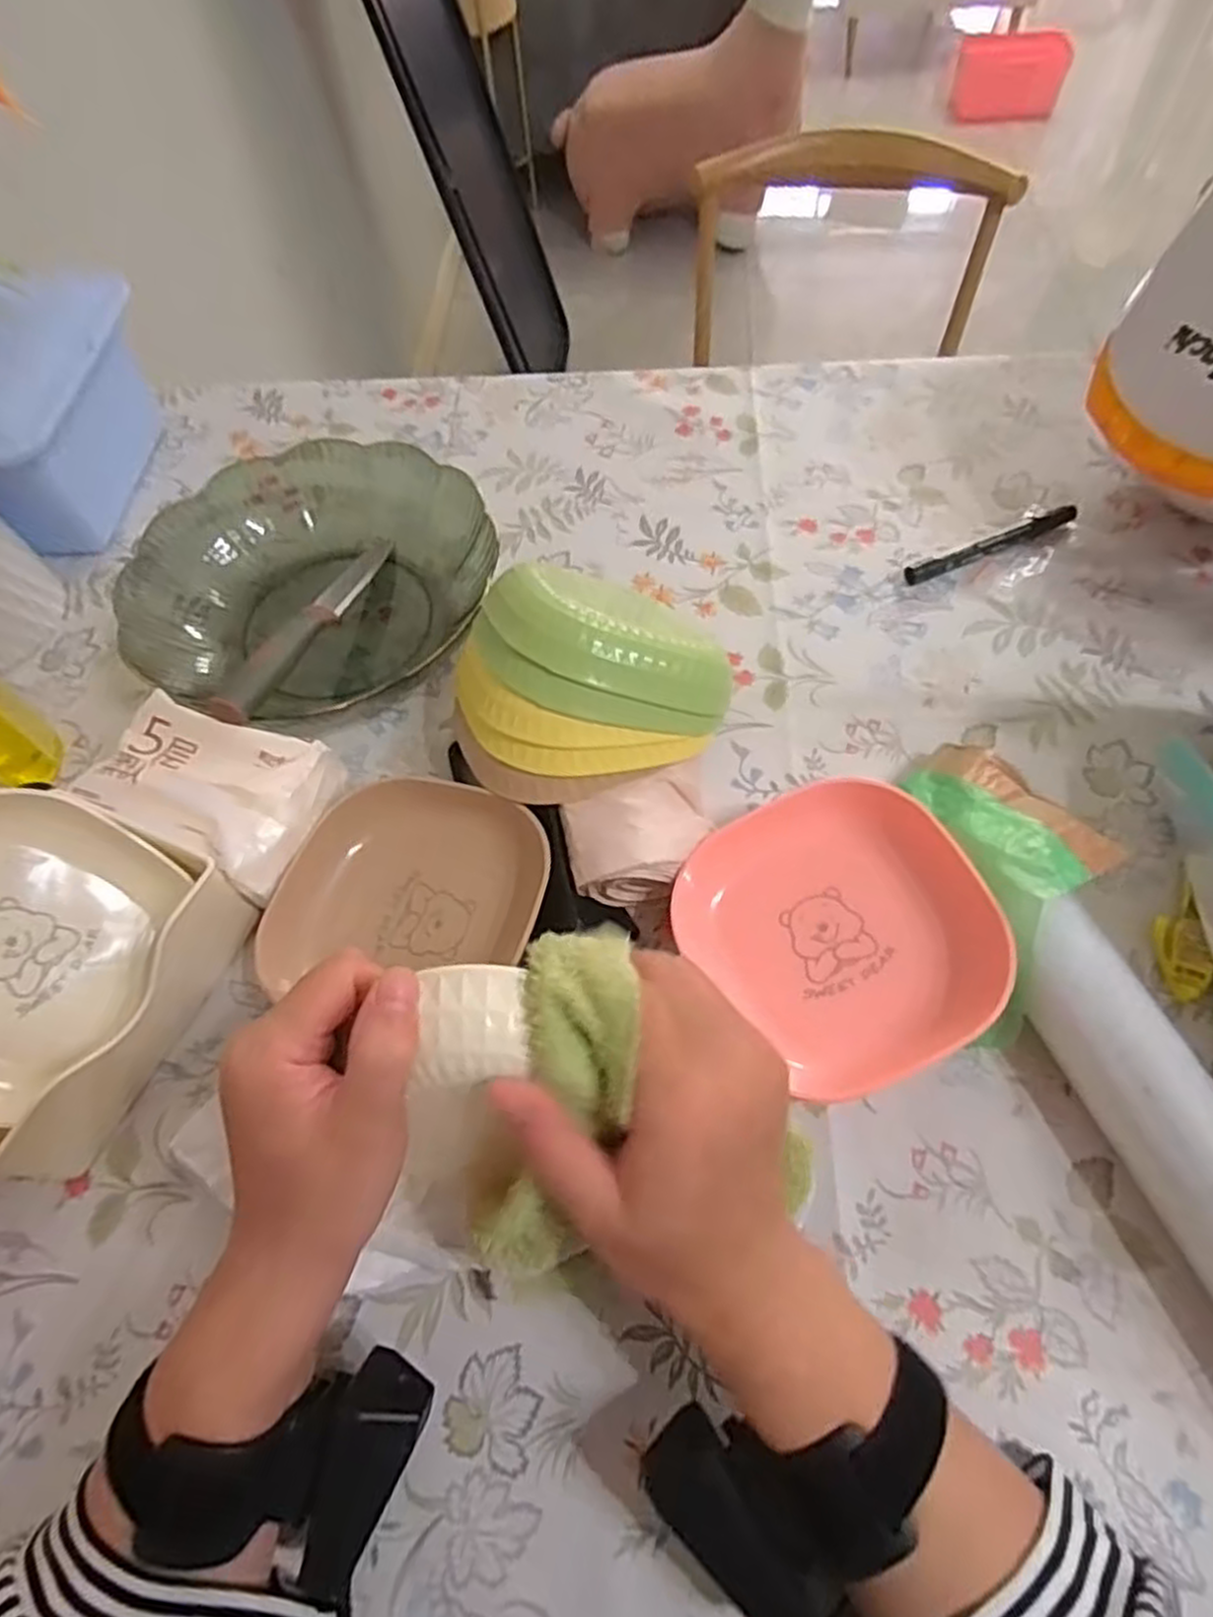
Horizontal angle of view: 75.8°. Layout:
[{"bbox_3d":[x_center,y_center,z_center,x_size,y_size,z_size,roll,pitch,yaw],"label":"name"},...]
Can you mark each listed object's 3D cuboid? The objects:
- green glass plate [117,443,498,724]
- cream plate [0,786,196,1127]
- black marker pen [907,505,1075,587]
[{"bbox_3d":[-0.201,-0.153,0.531,0.234,0.058,0.230,-1,60,3],"label":"green glass plate"},{"bbox_3d":[-0.295,0.068,0.385,0.024,0.130,0.146,-3,54,46],"label":"cream plate"},{"bbox_3d":[0.268,-0.183,0.542,0.134,0.016,0.013,-23,62,-9],"label":"black marker pen"}]

